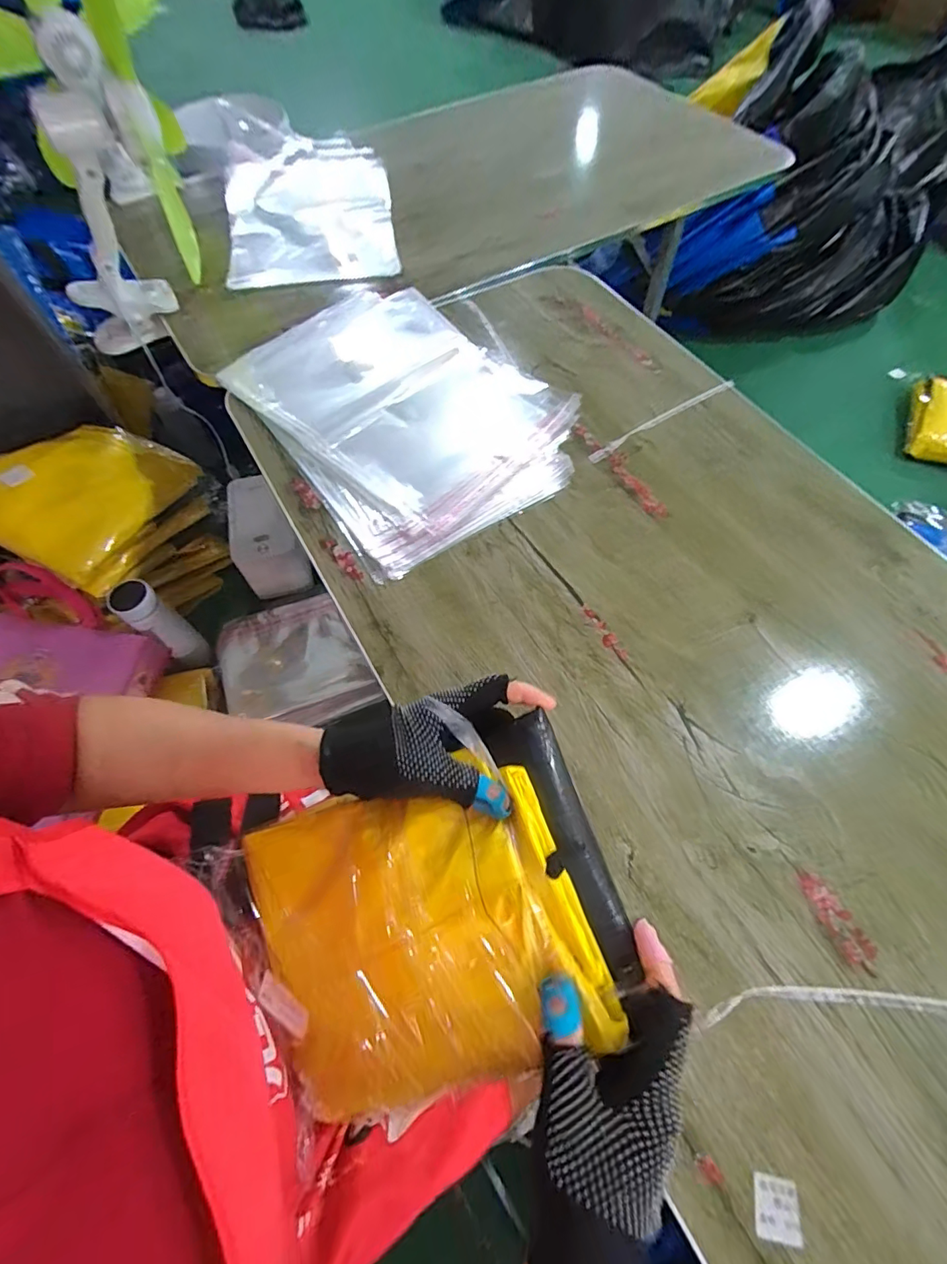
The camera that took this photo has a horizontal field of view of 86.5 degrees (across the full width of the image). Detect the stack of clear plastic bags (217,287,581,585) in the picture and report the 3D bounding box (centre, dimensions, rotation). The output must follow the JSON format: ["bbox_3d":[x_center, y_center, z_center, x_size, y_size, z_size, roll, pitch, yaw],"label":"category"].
[{"bbox_3d":[-0.088,-0.296,0.643,0.329,0.017,0.433,-35,69,-15],"label":"stack of clear plastic bags"}]

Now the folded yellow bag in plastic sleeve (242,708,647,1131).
[{"bbox_3d":[-0.033,0.180,0.313,0.234,0.043,0.180,-27,68,11],"label":"folded yellow bag in plastic sleeve"}]

